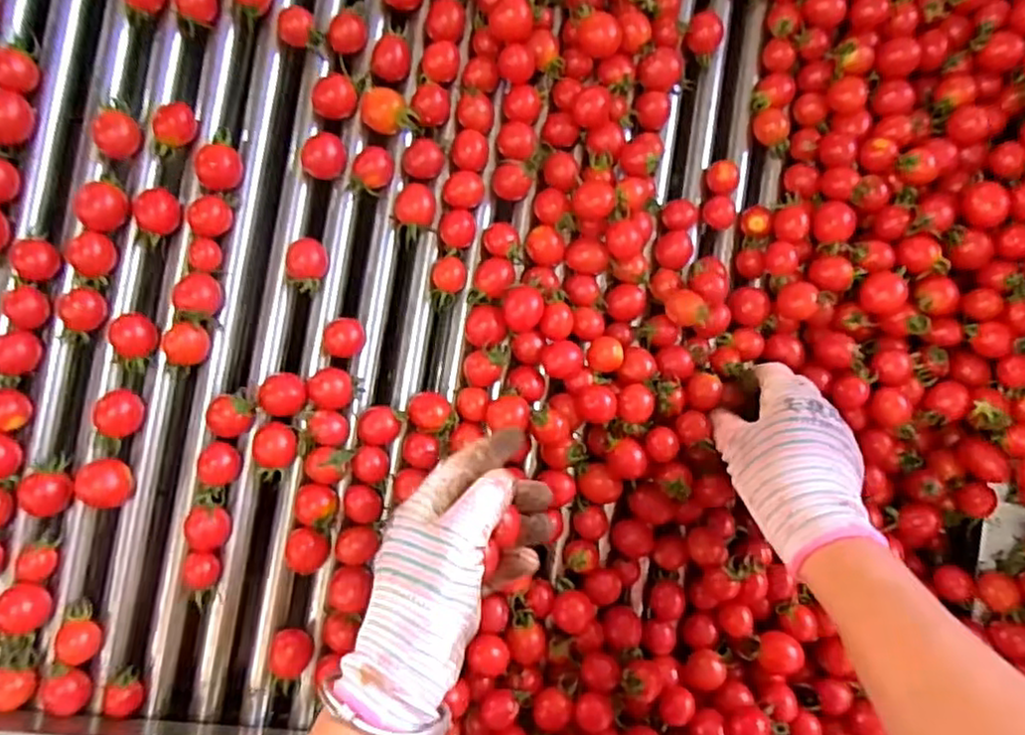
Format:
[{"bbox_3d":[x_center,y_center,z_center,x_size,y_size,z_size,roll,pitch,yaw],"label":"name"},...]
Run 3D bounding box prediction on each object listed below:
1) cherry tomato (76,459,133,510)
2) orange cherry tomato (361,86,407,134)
[{"bbox_3d":[-0.261,0.073,0.434,0.026,0.029,0.032,-9,84,6],"label":"cherry tomato"},{"bbox_3d":[-0.086,-0.173,0.467,0.029,0.025,0.024,-29,82,3],"label":"orange cherry tomato"}]

